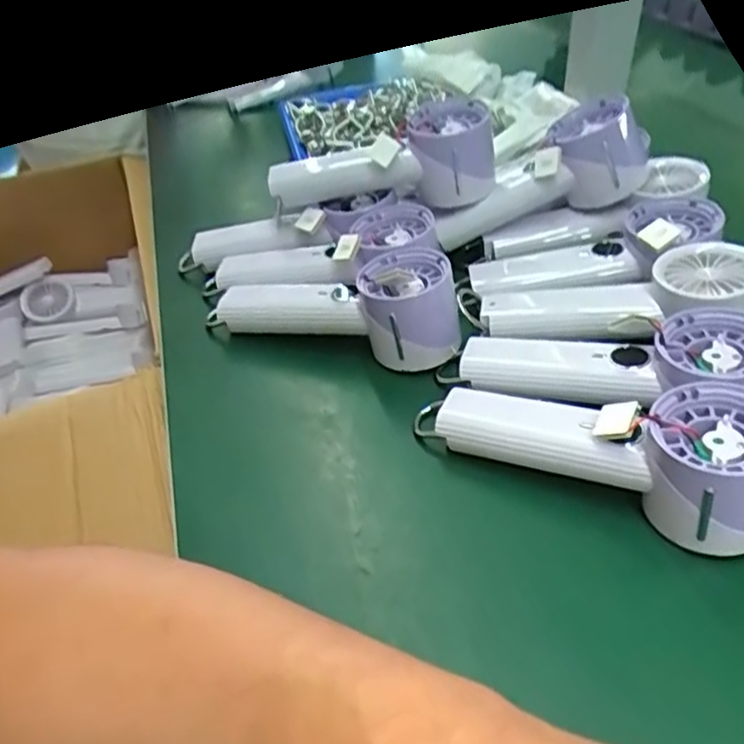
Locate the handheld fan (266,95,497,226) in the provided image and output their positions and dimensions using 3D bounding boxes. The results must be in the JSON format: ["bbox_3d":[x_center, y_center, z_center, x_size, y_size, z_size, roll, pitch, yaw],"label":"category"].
[{"bbox_3d":[0.006,-0.159,0.489,0.169,0.059,0.057,-6,42,2],"label":"handheld fan"}]

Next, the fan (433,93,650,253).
[{"bbox_3d":[0.127,-0.146,0.496,0.163,0.059,0.055,-26,40,12],"label":"fan"}]

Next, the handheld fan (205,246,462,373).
[{"bbox_3d":[-0.031,-0.052,0.455,0.188,0.055,0.066,12,45,21],"label":"handheld fan"}]

